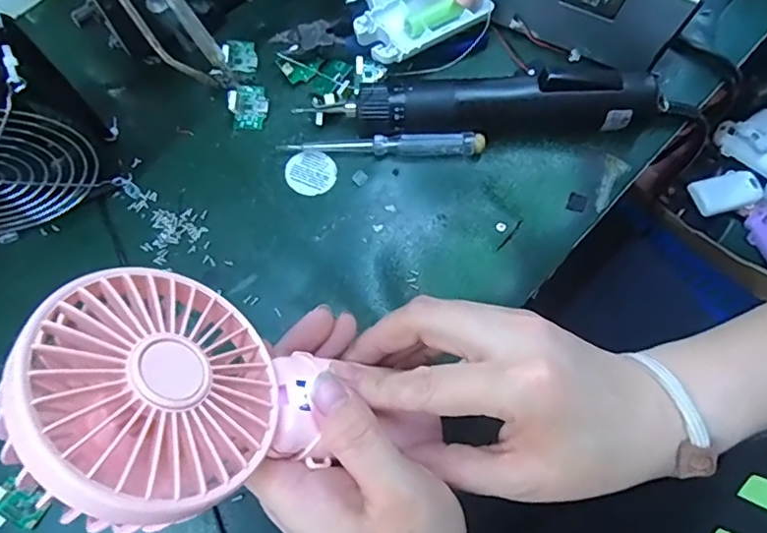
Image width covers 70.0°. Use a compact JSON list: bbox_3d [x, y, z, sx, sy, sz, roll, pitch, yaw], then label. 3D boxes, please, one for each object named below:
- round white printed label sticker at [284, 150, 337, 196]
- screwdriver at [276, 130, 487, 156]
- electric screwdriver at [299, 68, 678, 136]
[{"bbox_3d":[-0.050,-0.064,0.374,0.034,0.004,0.032,0,74,-2],"label":"round white printed label sticker"},{"bbox_3d":[-0.001,-0.083,0.374,0.136,0.013,0.013,0,74,-2],"label":"screwdriver"},{"bbox_3d":[0.071,-0.109,0.369,0.238,0.043,0.037,1,74,-1],"label":"electric screwdriver"}]

